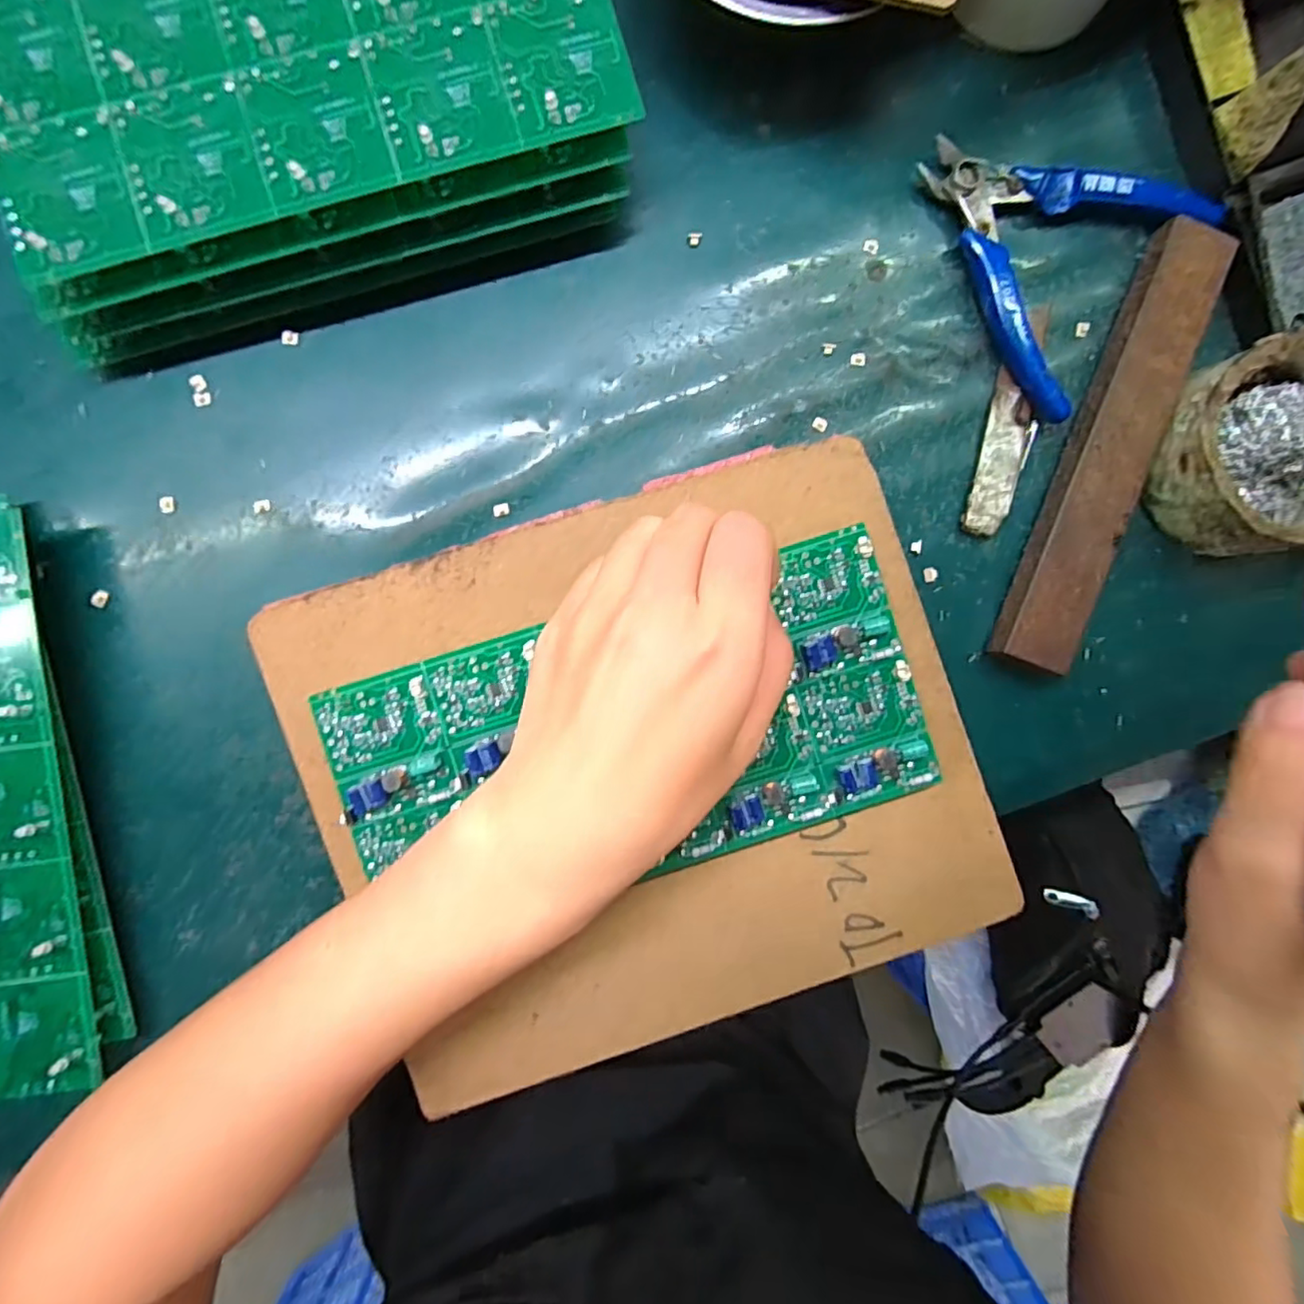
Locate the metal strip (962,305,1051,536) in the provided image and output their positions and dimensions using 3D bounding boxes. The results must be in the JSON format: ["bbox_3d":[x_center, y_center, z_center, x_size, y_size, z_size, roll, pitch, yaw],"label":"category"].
[{"bbox_3d":[0.158,-0.101,0.266,0.021,0.005,0.103,14,88,-1],"label":"metal strip"}]

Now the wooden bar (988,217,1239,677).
[{"bbox_3d":[0.195,-0.085,0.261,0.030,0.022,0.195,23,88,0],"label":"wooden bar"}]

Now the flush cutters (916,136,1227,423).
[{"bbox_3d":[0.166,-0.179,0.257,0.111,0.008,0.113,40,88,0],"label":"flush cutters"}]

